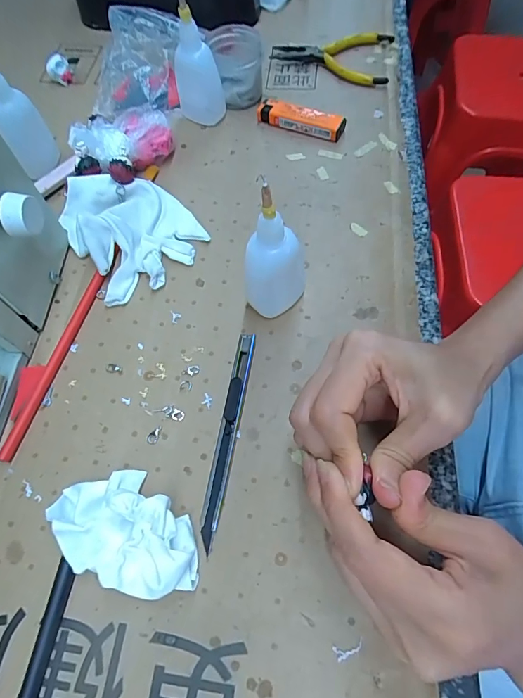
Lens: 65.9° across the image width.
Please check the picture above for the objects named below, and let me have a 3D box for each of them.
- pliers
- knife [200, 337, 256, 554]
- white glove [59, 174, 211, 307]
[{"bbox_3d":[0.069,-0.296,0.406,0.118,0.015,0.077,12,65,4],"label":"pliers"},{"bbox_3d":[-0.021,0.051,0.252,0.011,0.008,0.132,10,64,3],"label":"knife"},{"bbox_3d":[-0.104,-0.102,0.318,0.091,0.021,0.118,-30,69,-15],"label":"white glove"}]

